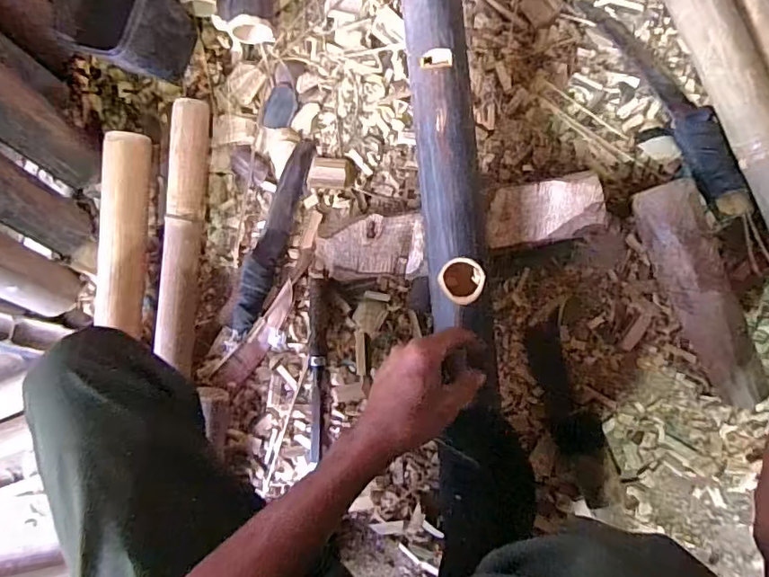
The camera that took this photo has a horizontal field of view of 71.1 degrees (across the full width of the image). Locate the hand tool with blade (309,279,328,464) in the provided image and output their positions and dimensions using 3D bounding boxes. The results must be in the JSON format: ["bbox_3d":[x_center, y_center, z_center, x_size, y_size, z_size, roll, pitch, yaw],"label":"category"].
[{"bbox_3d":[-0.086,0.105,0.690,0.024,0.022,0.231,0,91,9],"label":"hand tool with blade"}]

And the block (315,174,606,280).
[{"bbox_3d":[0.081,-0.064,0.641,0.331,0.061,0.076,-10,89,9],"label":"block"}]

